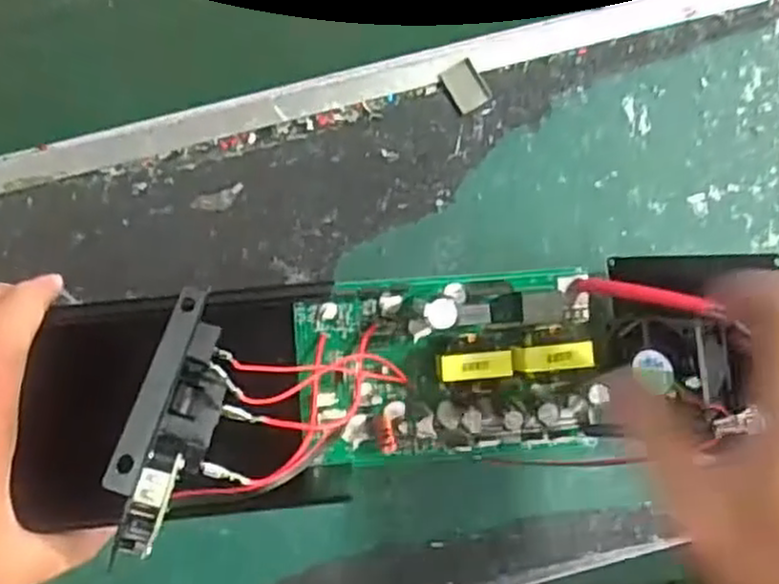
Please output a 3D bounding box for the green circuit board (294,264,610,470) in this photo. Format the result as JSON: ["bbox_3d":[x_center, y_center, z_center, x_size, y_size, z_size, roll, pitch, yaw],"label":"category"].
[{"bbox_3d":[0.035,0.040,0.379,0.157,0.043,0.094,-4,92,-2],"label":"green circuit board"}]

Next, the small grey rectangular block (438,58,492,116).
[{"bbox_3d":[0.040,-0.106,0.384,0.019,0.004,0.025,-32,93,0],"label":"small grey rectangular block"}]

